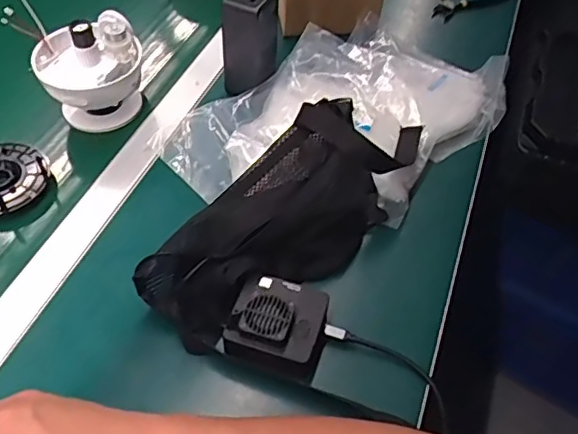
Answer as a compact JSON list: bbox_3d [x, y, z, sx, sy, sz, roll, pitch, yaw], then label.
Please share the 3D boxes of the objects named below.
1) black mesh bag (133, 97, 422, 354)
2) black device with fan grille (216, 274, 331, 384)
[{"bbox_3d":[0.007,-0.009,0.553,0.116,0.102,0.311,35,58,20],"label":"black mesh bag"},{"bbox_3d":[-0.009,0.095,0.508,0.082,0.050,0.079,16,54,10],"label":"black device with fan grille"}]

